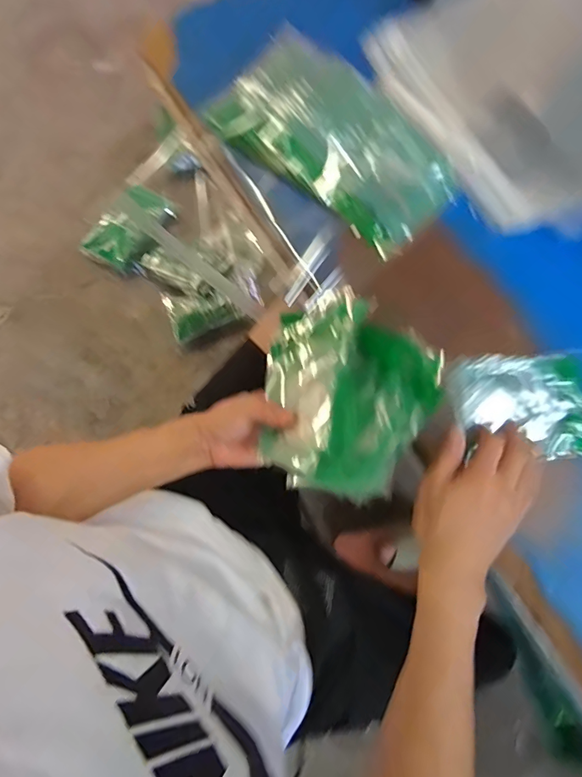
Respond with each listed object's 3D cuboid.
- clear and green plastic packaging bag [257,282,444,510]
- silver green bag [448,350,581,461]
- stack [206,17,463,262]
[{"bbox_3d":[0.038,0.005,0.401,0.181,0.060,0.181,27,84,33],"label":"clear and green plastic packaging bag"},{"bbox_3d":[0.246,0.016,0.452,0.141,0.033,0.107,2,78,1],"label":"silver green bag"},{"bbox_3d":[0.049,-0.288,0.505,0.287,0.046,0.155,39,81,8],"label":"stack"}]

